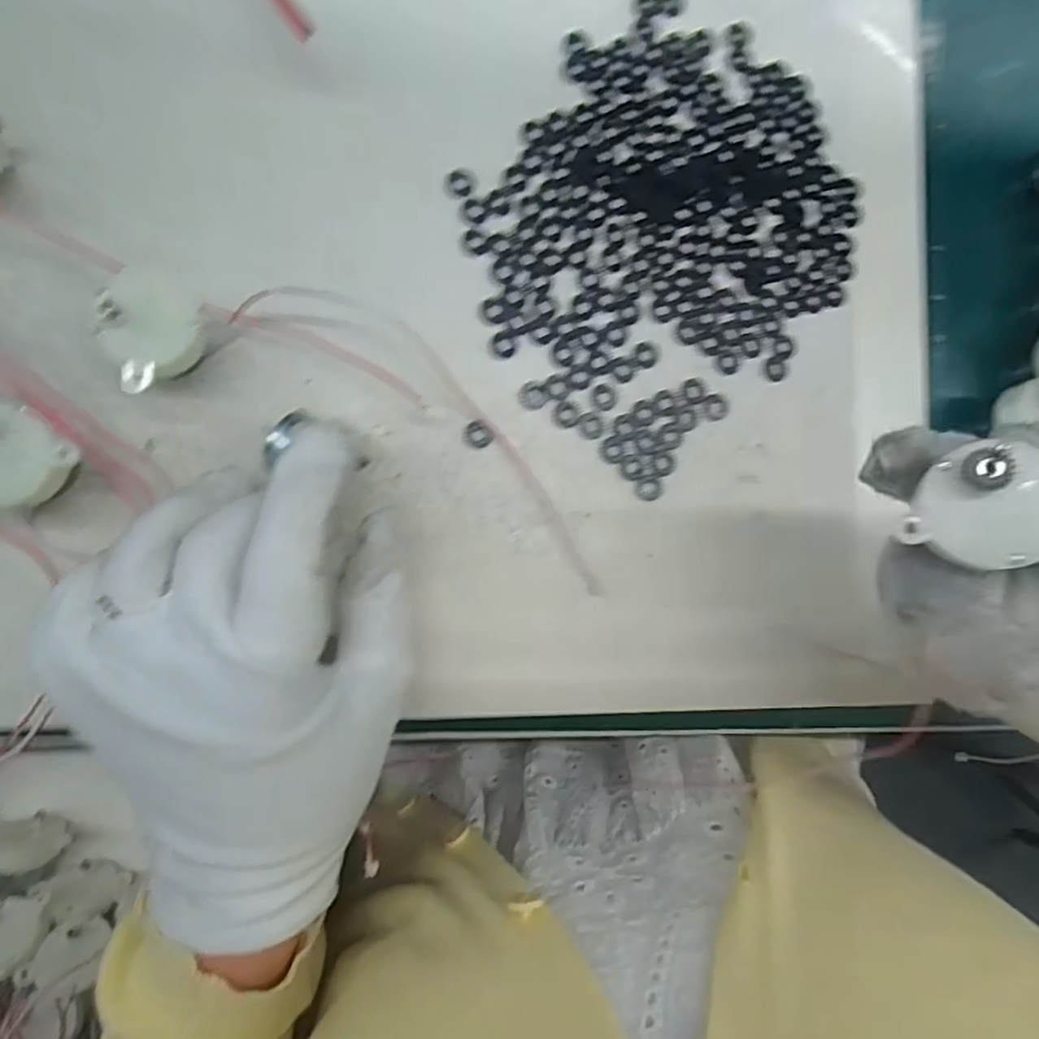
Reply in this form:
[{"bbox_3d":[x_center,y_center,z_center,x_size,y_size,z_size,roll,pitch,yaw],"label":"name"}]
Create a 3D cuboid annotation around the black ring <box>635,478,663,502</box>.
[{"bbox_3d":[0.052,-0.012,0.249,0.011,0.004,0.009,-16,89,-9],"label":"black ring"}]

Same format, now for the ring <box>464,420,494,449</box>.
[{"bbox_3d":[-0.015,-0.032,0.238,0.011,0.004,0.010,1,86,-9],"label":"ring"}]

